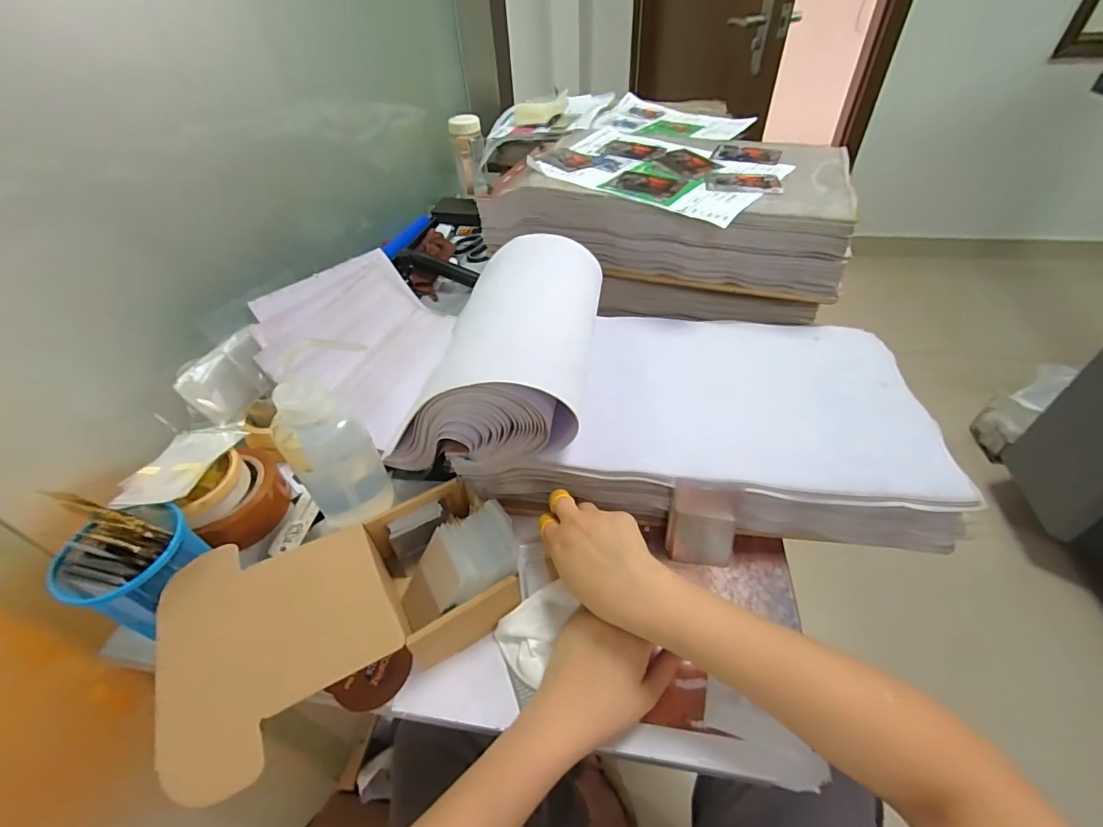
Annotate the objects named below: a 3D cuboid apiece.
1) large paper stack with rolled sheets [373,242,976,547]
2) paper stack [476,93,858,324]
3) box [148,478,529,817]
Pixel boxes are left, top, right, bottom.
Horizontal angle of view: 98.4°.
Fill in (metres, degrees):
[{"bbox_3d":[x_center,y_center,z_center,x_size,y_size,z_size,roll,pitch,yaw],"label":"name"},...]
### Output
[{"bbox_3d":[0.107,-0.041,0.506,0.540,0.146,0.257,5,45,9],"label":"large paper stack with rolled sheets"},{"bbox_3d":[0.163,-0.277,0.690,0.459,0.153,0.269,16,48,19],"label":"paper stack"},{"bbox_3d":[-0.162,0.158,0.395,0.256,0.086,0.176,-25,48,-19],"label":"box"}]

